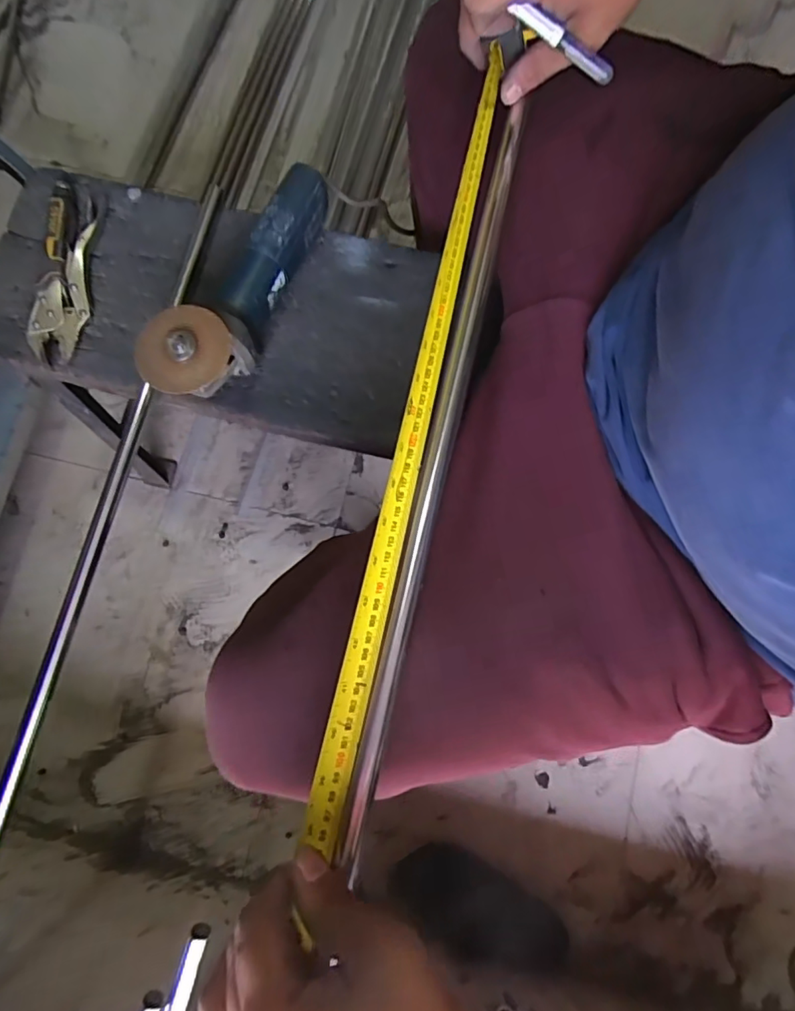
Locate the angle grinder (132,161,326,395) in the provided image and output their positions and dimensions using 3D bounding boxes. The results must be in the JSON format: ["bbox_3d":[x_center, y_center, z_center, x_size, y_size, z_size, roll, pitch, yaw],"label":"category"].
[{"bbox_3d":[-0.164,-0.235,0.562,0.083,0.094,0.295,24,80,3],"label":"angle grinder"}]

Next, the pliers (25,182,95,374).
[{"bbox_3d":[-0.376,-0.261,0.593,0.051,0.035,0.208,7,79,0],"label":"pliers"}]

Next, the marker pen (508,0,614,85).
[{"bbox_3d":[0.085,-0.347,0.363,0.159,0.017,0.012,30,80,-10],"label":"marker pen"}]

